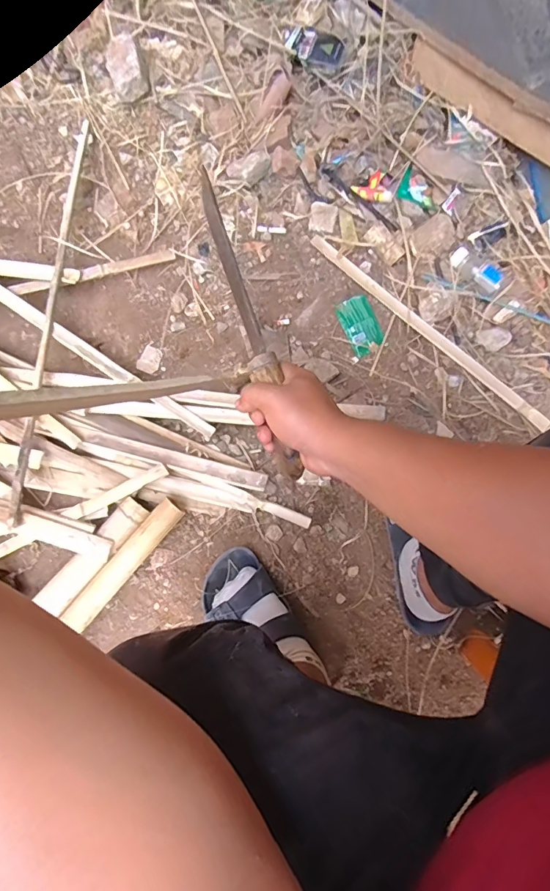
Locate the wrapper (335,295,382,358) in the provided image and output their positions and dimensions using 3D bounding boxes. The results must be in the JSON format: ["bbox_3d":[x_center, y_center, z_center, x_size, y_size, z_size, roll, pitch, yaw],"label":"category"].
[{"bbox_3d":[0.143,-0.201,0.759,0.055,0.006,0.094,-26,79,-4],"label":"wrapper"}]

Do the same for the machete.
[{"bbox_3d":[-0.027,-0.127,0.460,0.027,0.027,0.327,-17,82,-2],"label":"machete"}]

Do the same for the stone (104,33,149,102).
[{"bbox_3d":[-0.267,-0.679,0.829,0.066,0.052,0.103,-20,78,-3],"label":"stone"}]

